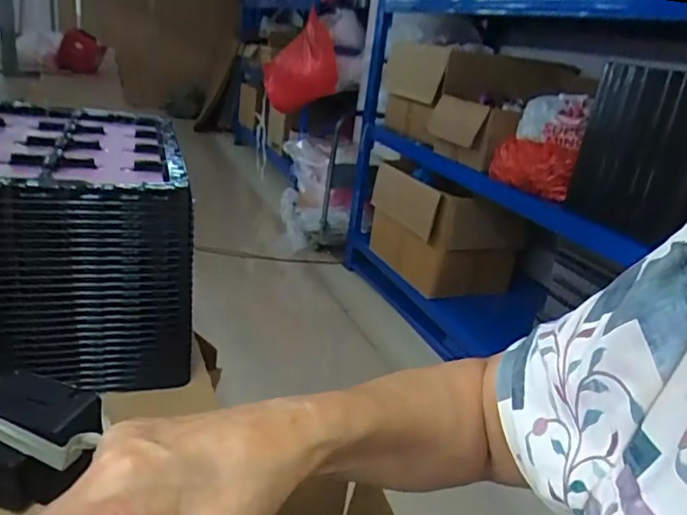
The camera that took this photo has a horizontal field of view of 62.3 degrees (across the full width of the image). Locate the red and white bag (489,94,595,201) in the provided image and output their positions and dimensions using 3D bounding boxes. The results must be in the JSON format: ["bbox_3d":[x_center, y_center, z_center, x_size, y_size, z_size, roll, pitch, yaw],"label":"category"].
[{"bbox_3d":[0.539,-0.315,1.546,0.145,0.246,0.223,-13,30,-37],"label":"red and white bag"}]

